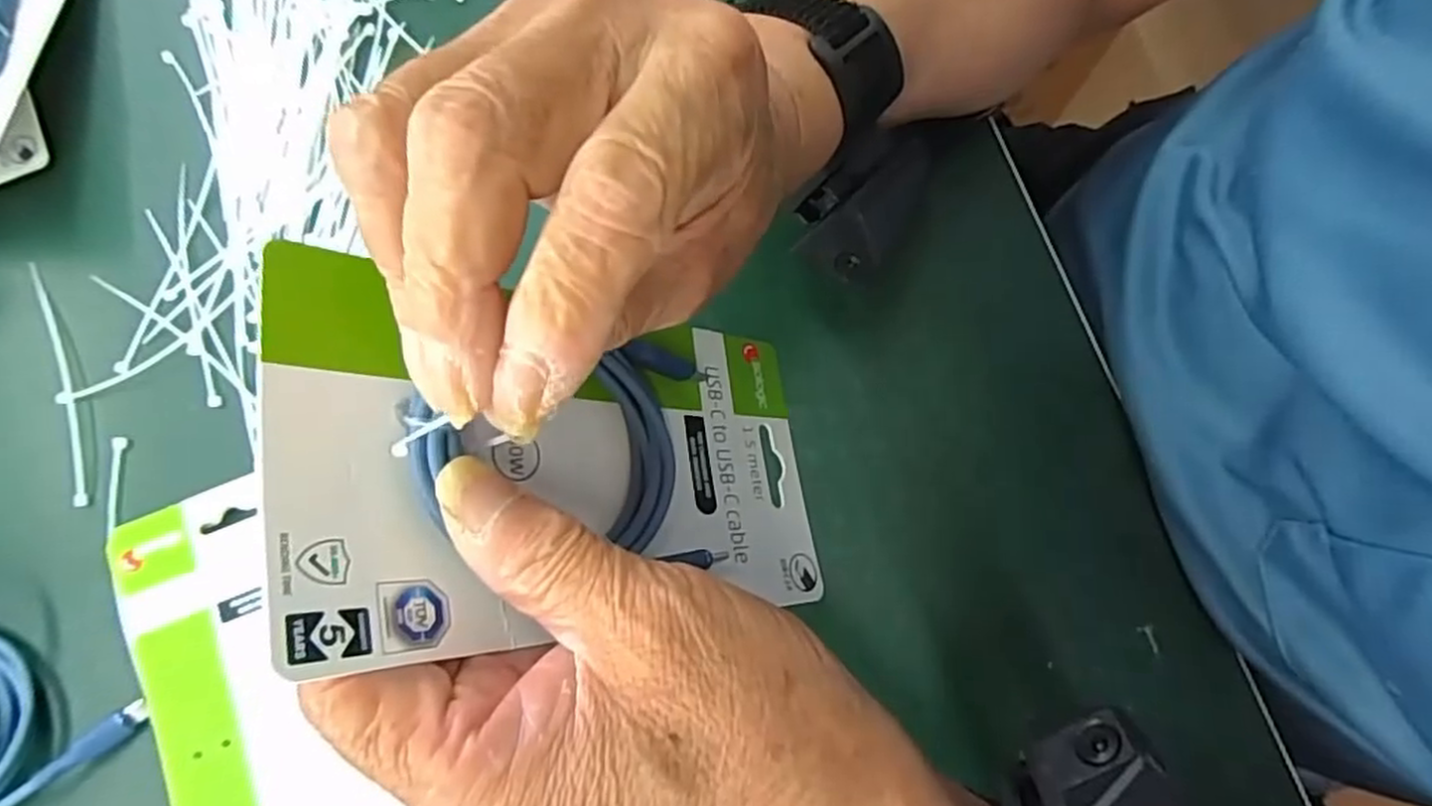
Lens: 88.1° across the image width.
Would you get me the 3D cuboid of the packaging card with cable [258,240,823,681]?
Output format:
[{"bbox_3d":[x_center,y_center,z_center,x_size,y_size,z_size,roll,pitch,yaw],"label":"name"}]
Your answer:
[{"bbox_3d":[-0.034,0.014,0.219,0.014,0.177,0.102,-23,75,40],"label":"packaging card with cable"}]

